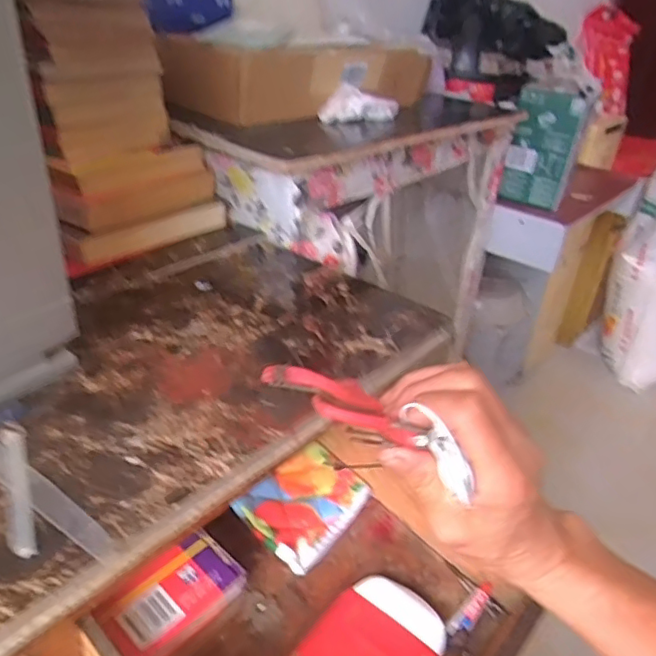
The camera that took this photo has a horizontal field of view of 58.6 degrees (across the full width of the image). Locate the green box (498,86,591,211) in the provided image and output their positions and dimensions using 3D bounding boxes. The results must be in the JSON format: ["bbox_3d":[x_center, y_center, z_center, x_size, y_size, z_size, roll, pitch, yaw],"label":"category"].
[{"bbox_3d":[0.443,-0.365,1.207,0.138,0.229,0.043,11,31,10],"label":"green box"}]

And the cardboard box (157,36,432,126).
[{"bbox_3d":[-0.021,-0.345,0.803,0.104,0.081,0.411,30,39,35],"label":"cardboard box"}]

